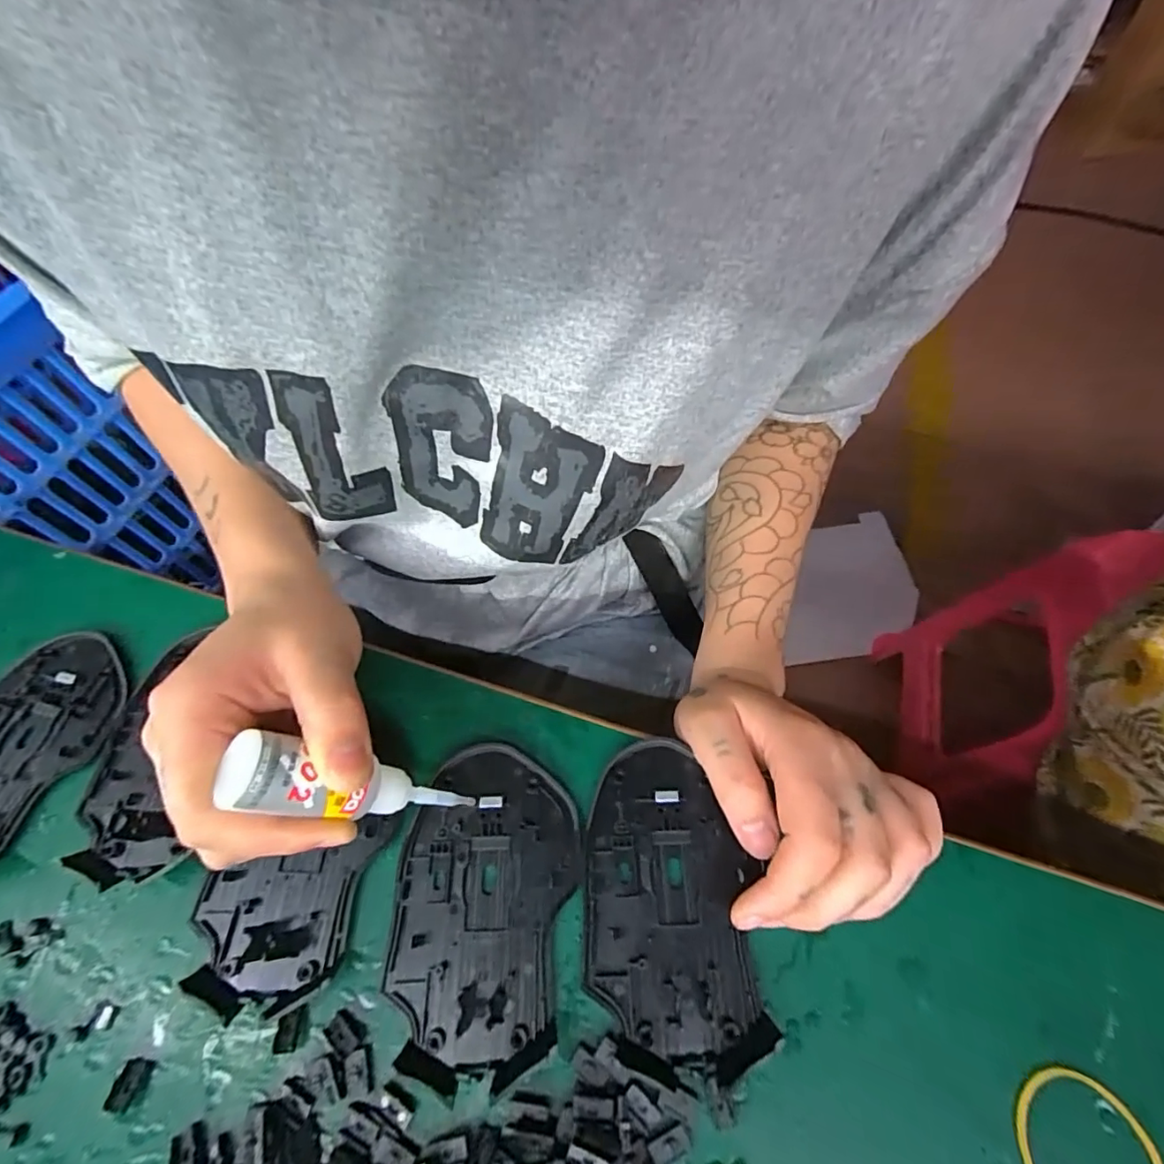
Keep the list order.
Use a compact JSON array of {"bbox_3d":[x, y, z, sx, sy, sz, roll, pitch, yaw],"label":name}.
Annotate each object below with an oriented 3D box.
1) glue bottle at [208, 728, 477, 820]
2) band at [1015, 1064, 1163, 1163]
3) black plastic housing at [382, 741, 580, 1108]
[{"bbox_3d":[-0.079,0.075,0.197,0.019,0.092,0.021,-25,54,26],"label":"glue bottle"},{"bbox_3d":[0.168,0.191,0.174,0.044,0.004,0.047,-1,60,3],"label":"band"},{"bbox_3d":[-0.040,0.126,0.215,0.072,0.010,0.115,0,58,2],"label":"black plastic housing"}]

